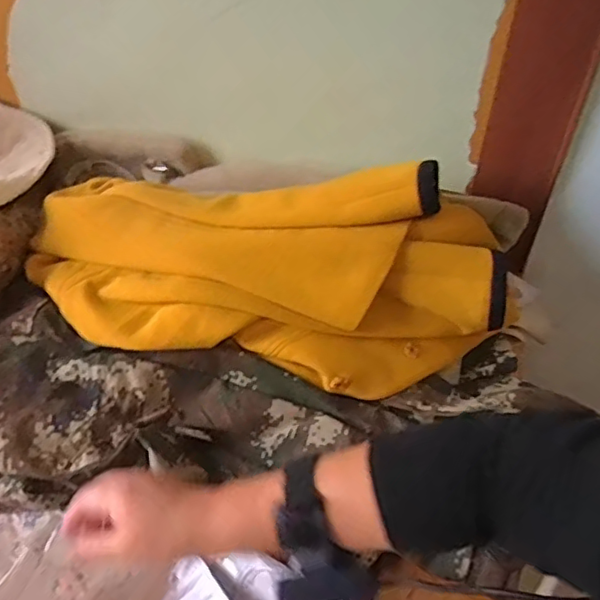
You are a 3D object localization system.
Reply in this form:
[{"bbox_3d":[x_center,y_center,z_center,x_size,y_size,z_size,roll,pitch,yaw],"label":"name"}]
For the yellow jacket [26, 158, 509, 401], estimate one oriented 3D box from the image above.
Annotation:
[{"bbox_3d":[-0.045,-0.034,0.707,0.605,0.161,0.218,6,46,8],"label":"yellow jacket"}]

